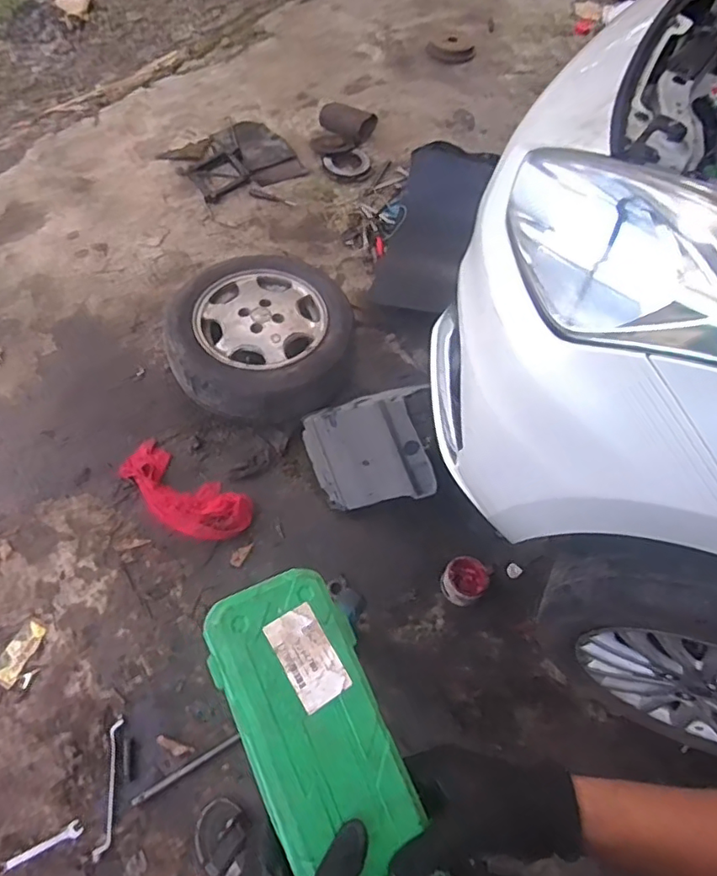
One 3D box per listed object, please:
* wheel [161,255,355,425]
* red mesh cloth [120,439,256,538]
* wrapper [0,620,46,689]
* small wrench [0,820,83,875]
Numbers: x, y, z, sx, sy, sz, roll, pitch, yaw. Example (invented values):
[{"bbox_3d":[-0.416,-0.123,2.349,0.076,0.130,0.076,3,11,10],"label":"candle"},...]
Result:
[{"bbox_3d":[-0.290,-0.312,1.709,0.525,0.167,0.528,1,58,-2],"label":"wheel"},{"bbox_3d":[-0.476,0.146,1.517,0.396,0.039,0.170,30,61,12],"label":"red mesh cloth"},{"bbox_3d":[-0.780,0.491,1.302,0.060,0.007,0.142,18,59,6],"label":"wrapper"},{"bbox_3d":[-0.630,0.809,1.118,0.162,0.008,0.027,-23,62,-16],"label":"small wrench"}]

